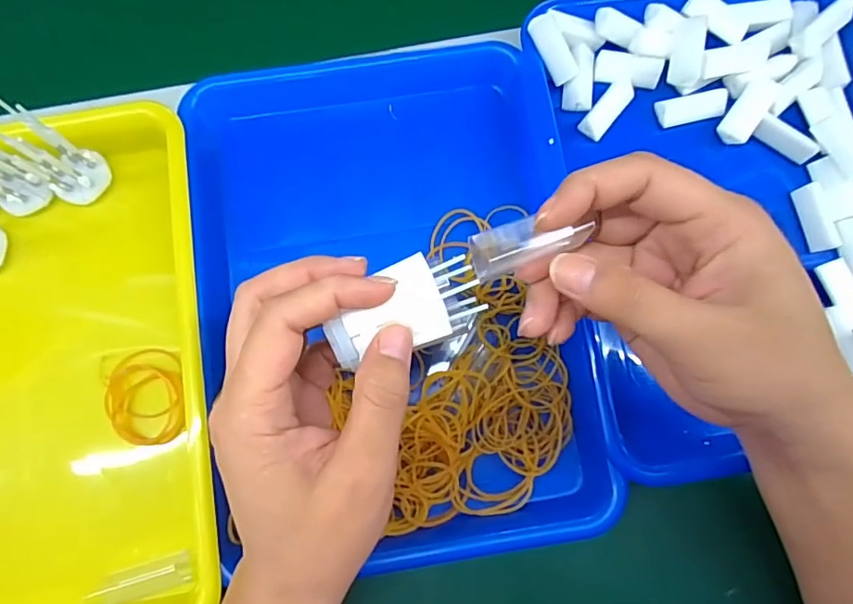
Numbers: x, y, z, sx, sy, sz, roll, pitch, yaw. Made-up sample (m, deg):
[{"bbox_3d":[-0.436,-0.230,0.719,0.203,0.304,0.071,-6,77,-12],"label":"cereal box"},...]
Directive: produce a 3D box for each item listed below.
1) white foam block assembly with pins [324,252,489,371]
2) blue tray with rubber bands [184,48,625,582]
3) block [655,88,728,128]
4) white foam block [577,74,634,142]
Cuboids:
[{"bbox_3d":[-0.011,0.002,0.239,0.072,0.013,0.040,-23,79,-5],"label":"white foam block assembly with pins"},{"bbox_3d":[-0.024,-0.006,0.347,0.238,0.054,0.337,-8,78,-1],"label":"blue tray with rubber bands"},{"bbox_3d":[0.190,-0.139,0.368,0.047,0.010,0.019,-10,78,-2],"label":"block"},{"bbox_3d":[0.131,-0.140,0.370,0.018,0.010,0.051,38,81,8],"label":"white foam block"}]

